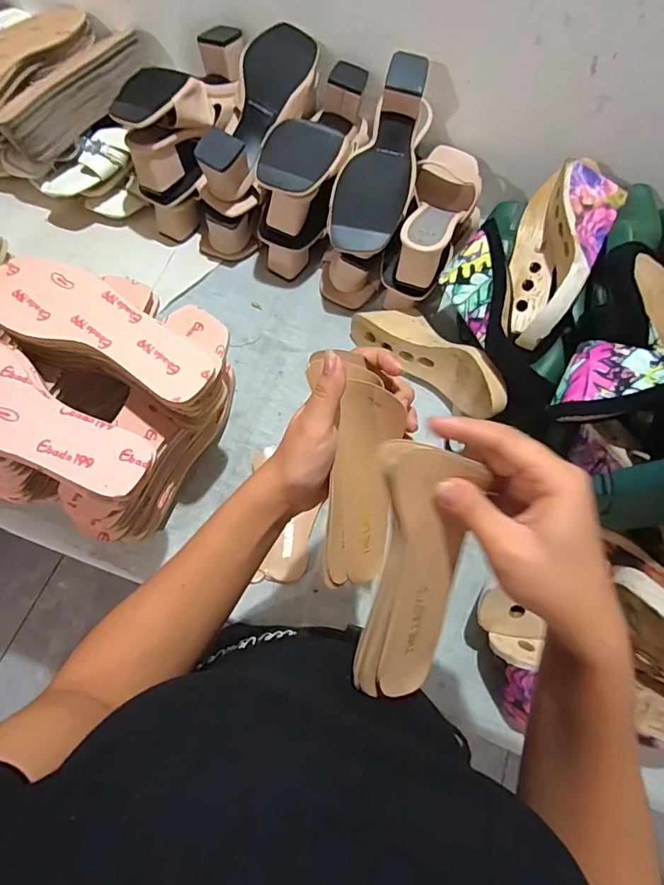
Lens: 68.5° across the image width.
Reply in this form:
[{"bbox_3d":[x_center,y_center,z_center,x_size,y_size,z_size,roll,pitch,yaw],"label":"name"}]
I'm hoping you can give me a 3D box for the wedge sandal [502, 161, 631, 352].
[{"bbox_3d":[0.265,-0.234,0.591,0.092,0.097,0.242,28,70,8],"label":"wedge sandal"}]

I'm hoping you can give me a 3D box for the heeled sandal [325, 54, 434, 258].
[{"bbox_3d":[0.063,-0.345,0.607,0.091,0.073,0.236,18,85,4],"label":"heeled sandal"}]

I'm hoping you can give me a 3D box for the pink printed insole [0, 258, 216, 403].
[{"bbox_3d":[-0.217,-0.112,0.453,0.234,0.007,0.078,24,68,5],"label":"pink printed insole"}]

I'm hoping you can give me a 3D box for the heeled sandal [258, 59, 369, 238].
[{"bbox_3d":[-0.017,-0.381,0.628,0.089,0.079,0.229,18,69,4],"label":"heeled sandal"}]

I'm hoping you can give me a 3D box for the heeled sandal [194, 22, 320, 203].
[{"bbox_3d":[-0.090,-0.418,0.626,0.091,0.096,0.234,25,83,7],"label":"heeled sandal"}]

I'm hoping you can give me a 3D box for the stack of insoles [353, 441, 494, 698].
[{"bbox_3d":[0.049,0.075,0.276,0.061,0.011,0.155,-3,109,-27],"label":"stack of insoles"}]

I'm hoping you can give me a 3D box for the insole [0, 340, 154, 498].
[{"bbox_3d":[-0.265,-0.028,0.411,0.235,0.008,0.083,28,70,8],"label":"insole"}]

